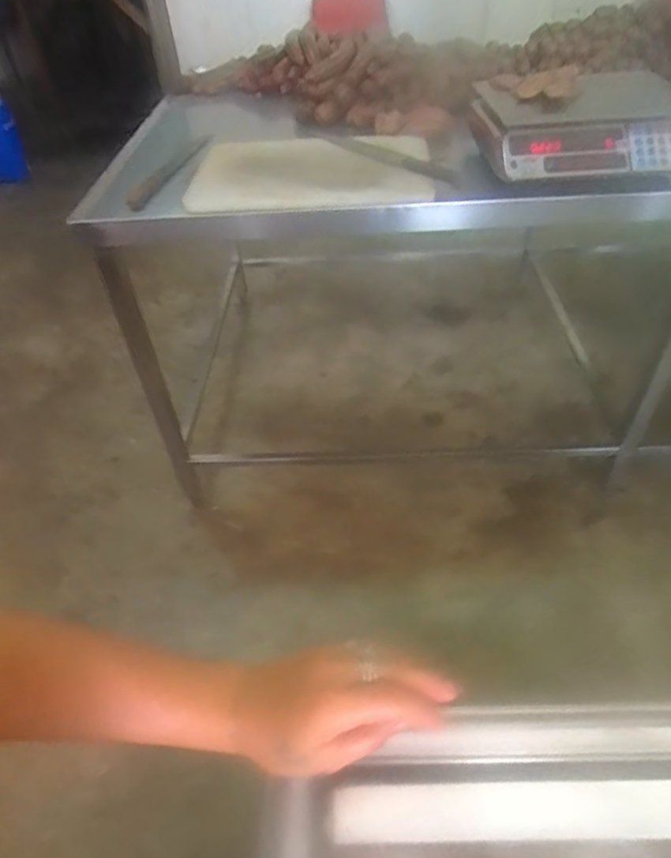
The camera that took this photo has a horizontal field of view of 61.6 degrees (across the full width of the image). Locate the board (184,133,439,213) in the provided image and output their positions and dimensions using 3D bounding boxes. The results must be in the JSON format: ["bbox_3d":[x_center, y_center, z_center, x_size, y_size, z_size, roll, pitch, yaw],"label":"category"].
[{"bbox_3d":[-0.042,-0.501,1.073,0.437,0.017,0.293,3,47,7],"label":"board"}]

